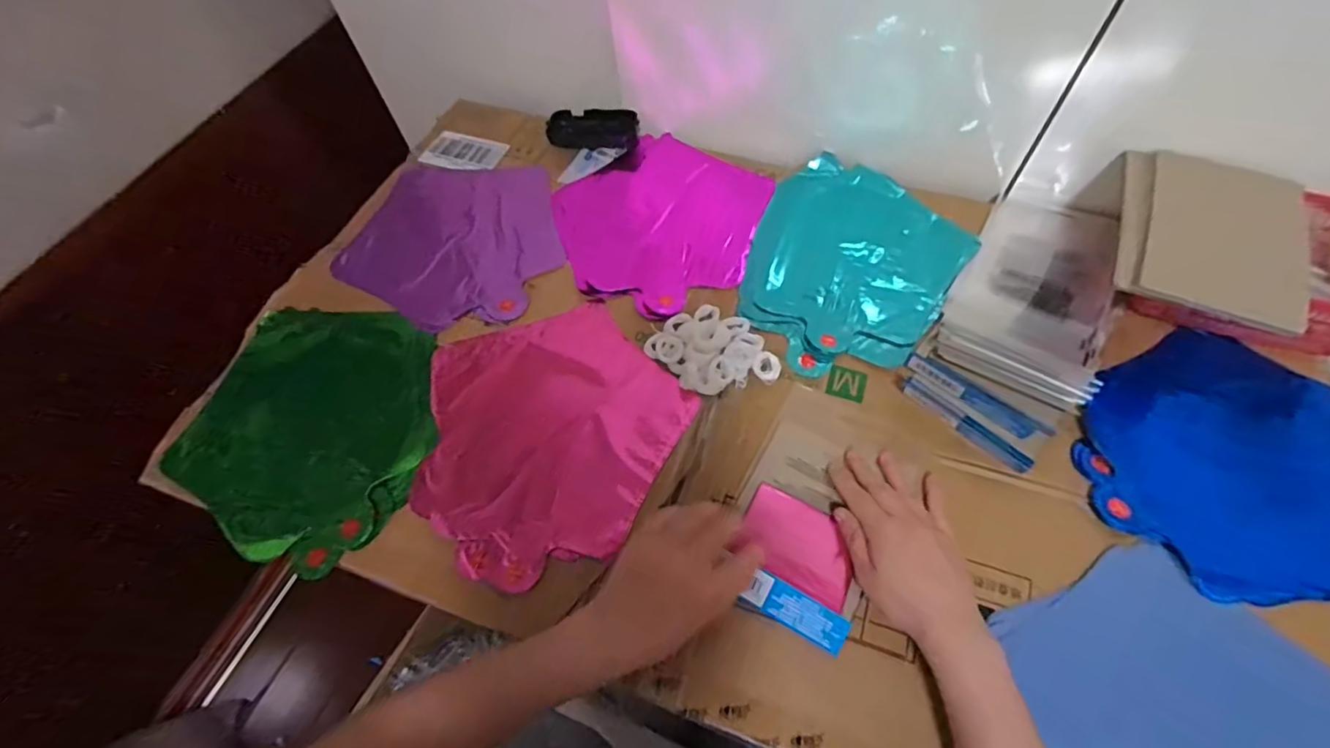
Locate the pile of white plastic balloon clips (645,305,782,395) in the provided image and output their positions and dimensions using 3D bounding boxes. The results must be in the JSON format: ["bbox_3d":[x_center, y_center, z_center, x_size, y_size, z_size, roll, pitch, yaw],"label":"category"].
[{"bbox_3d":[0.045,-0.023,0.525,0.085,0.027,0.107,-37,64,-18],"label":"pile of white plastic balloon clips"}]

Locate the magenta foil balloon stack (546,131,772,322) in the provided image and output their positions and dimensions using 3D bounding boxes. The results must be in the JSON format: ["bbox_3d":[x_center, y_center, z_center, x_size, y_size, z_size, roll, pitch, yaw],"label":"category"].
[{"bbox_3d":[-0.009,-0.174,0.638,0.226,0.012,0.234,21,62,15],"label":"magenta foil balloon stack"}]

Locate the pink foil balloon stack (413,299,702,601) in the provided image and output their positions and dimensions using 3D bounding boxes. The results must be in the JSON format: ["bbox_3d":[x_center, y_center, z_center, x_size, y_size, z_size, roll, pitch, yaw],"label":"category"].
[{"bbox_3d":[-0.109,0.048,0.512,0.232,0.018,0.237,-39,64,-19],"label":"pink foil balloon stack"}]

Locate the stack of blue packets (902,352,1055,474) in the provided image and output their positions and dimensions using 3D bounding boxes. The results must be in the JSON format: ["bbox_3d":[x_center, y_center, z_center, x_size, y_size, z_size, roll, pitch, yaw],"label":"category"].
[{"bbox_3d":[0.256,0.031,0.484,0.118,0.016,0.051,33,66,21],"label":"stack of blue packets"}]

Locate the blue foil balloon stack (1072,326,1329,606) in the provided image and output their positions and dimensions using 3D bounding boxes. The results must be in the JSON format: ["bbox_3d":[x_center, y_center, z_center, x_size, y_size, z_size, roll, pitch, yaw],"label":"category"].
[{"bbox_3d":[0.480,0.075,0.463,0.253,0.030,0.229,28,64,19],"label":"blue foil balloon stack"}]

